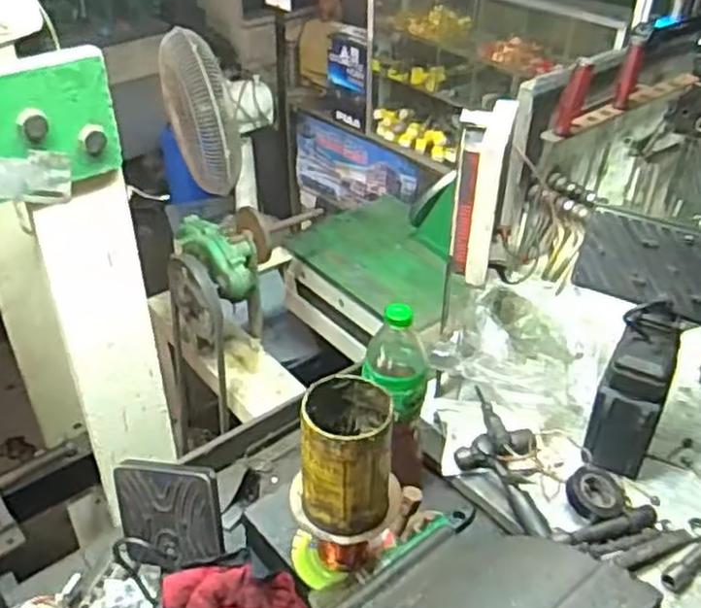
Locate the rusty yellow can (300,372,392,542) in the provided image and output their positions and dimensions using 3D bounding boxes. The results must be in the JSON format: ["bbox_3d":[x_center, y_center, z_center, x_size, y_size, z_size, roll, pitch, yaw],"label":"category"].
[{"bbox_3d":[-0.004,0.128,0.622,0.075,0.112,0.081,-1,37,-2],"label":"rusty yellow can"}]

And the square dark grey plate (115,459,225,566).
[{"bbox_3d":[-0.167,0.194,0.690,0.103,0.094,0.013,2,13,17],"label":"square dark grey plate"}]

